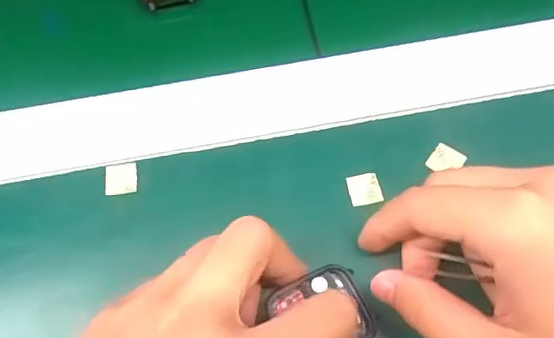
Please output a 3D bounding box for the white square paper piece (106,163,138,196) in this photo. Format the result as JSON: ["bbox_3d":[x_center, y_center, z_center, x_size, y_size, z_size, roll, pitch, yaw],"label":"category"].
[{"bbox_3d":[-0.077,0.005,0.282,0.015,0.004,0.016,-5,70,-10],"label":"white square paper piece"}]

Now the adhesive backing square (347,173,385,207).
[{"bbox_3d":[0.043,0.010,0.278,0.016,0.004,0.015,-9,71,-6],"label":"adhesive backing square"}]

